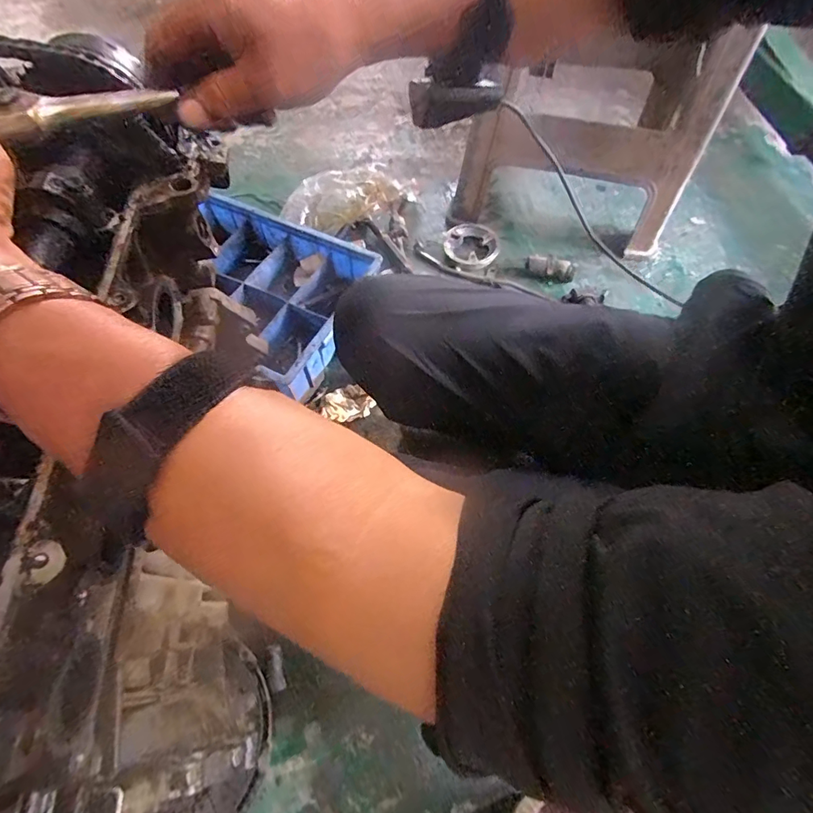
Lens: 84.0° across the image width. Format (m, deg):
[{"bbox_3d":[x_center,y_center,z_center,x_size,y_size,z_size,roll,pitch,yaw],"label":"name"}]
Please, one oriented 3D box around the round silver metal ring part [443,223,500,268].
[{"bbox_3d":[0.140,-0.344,0.979,0.115,0.036,0.108,-1,60,2],"label":"round silver metal ring part"}]

